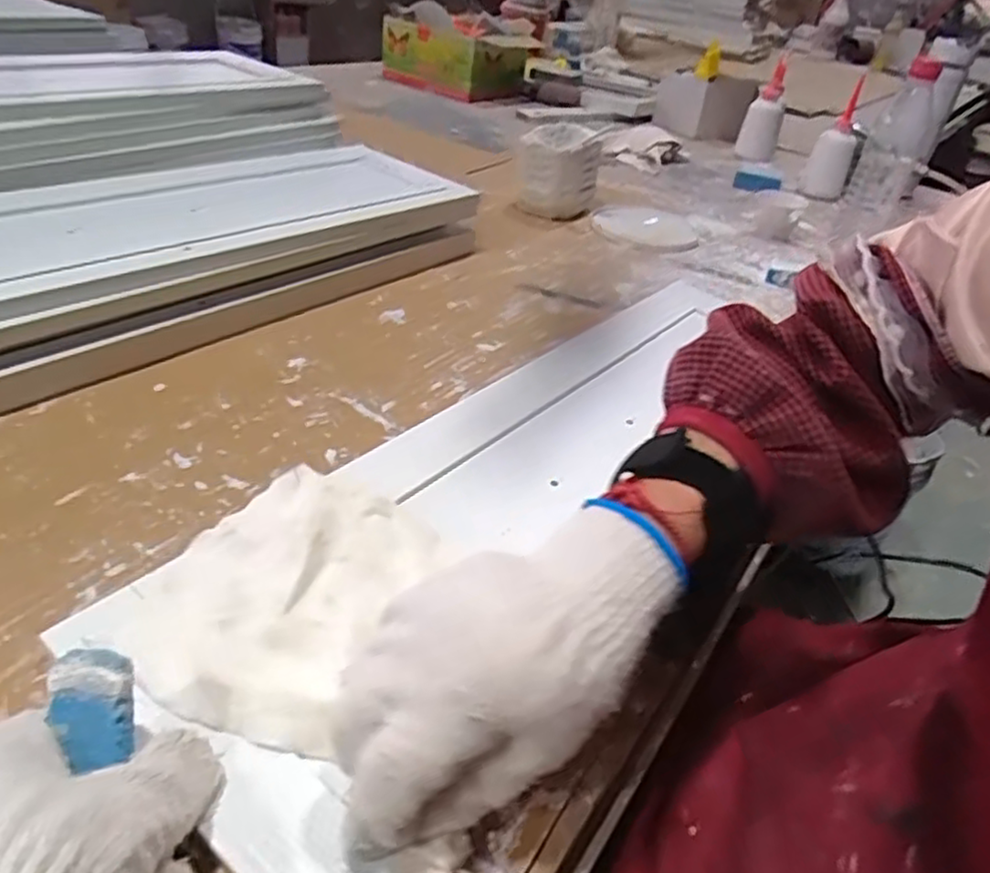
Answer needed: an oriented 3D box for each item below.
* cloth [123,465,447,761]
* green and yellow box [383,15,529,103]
[{"bbox_3d":[-0.093,0.062,0.316,0.107,0.026,0.133,17,36,15],"label":"cloth"},{"bbox_3d":[-0.082,-0.752,1.404,0.225,0.115,0.211,31,41,29],"label":"green and yellow box"}]

